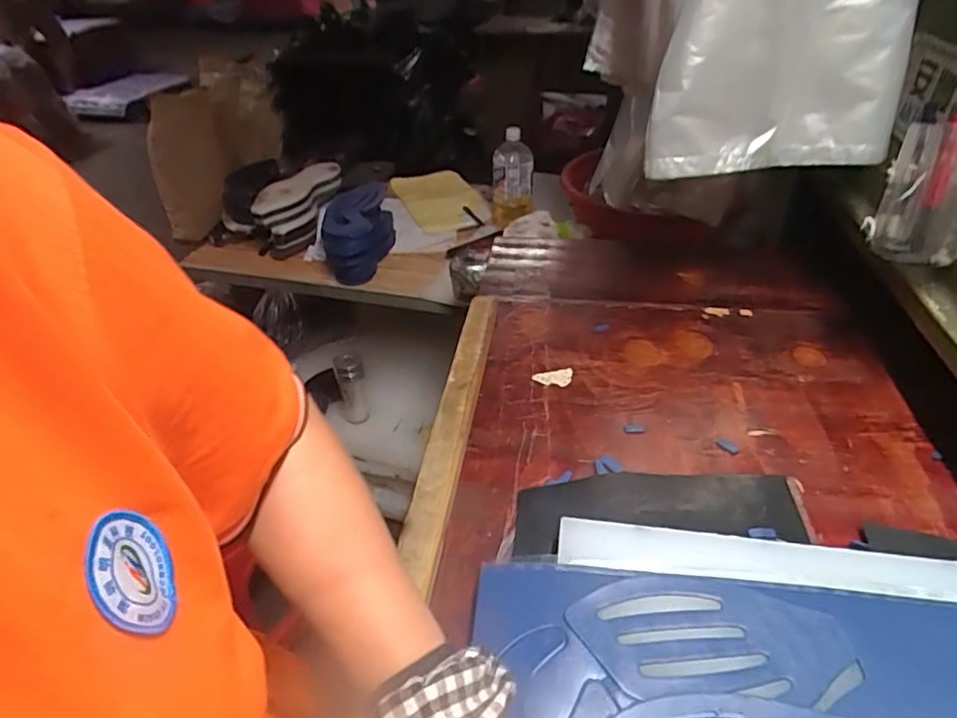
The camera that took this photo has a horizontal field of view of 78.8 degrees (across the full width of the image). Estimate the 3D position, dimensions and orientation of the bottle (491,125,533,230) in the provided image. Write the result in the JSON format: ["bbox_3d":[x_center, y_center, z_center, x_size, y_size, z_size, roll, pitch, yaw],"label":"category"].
[{"bbox_3d":[0.077,-0.422,1.381,0.106,0.216,0.086,4,36,1],"label":"bottle"}]

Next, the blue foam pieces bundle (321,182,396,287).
[{"bbox_3d":[-0.262,-0.271,1.290,0.114,0.152,0.224,-1,35,3],"label":"blue foam pieces bundle"}]

